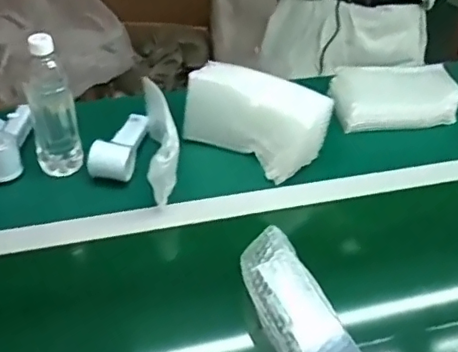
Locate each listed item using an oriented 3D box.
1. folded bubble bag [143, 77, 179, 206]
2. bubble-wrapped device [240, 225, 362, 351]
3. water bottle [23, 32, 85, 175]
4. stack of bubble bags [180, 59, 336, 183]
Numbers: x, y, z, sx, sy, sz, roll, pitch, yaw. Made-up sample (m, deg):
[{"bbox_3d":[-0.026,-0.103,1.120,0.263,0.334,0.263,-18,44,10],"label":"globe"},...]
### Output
[{"bbox_3d":[-0.101,-0.053,0.870,0.044,0.102,0.183,-3,43,-9],"label":"folded bubble bag"},{"bbox_3d":[0.076,0.158,0.704,0.088,0.063,0.188,-14,46,-19],"label":"bubble-wrapped device"},{"bbox_3d":[-0.255,-0.096,0.839,0.064,0.226,0.060,-11,45,-16],"label":"water bottle"},{"bbox_3d":[0.037,-0.084,0.906,0.221,0.112,0.080,19,45,15],"label":"stack of bubble bags"}]

